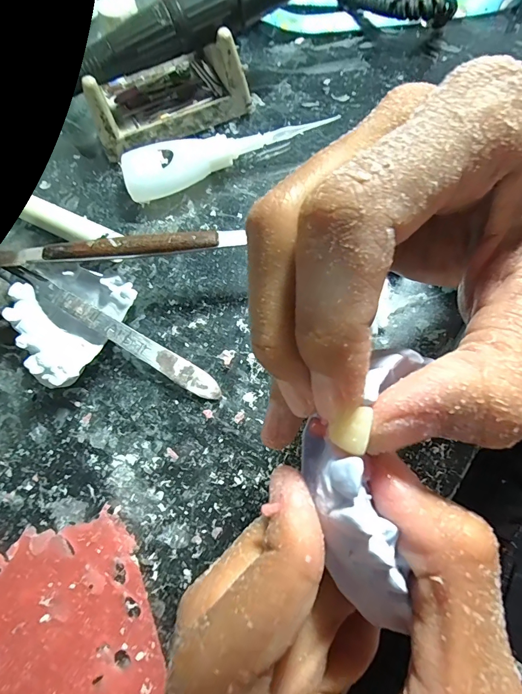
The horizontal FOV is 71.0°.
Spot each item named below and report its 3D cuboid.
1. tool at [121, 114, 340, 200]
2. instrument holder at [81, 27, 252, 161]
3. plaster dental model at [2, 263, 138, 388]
[{"bbox_3d":[-0.019,-0.115,0.221,0.124,0.019,0.028,-17,70,-3],"label":"tool"},{"bbox_3d":[-0.063,-0.168,0.229,0.095,0.042,0.057,-23,71,-6],"label":"instrument holder"},{"bbox_3d":[-0.097,-0.013,0.184,0.048,0.025,0.058,27,74,12],"label":"plaster dental model"}]

